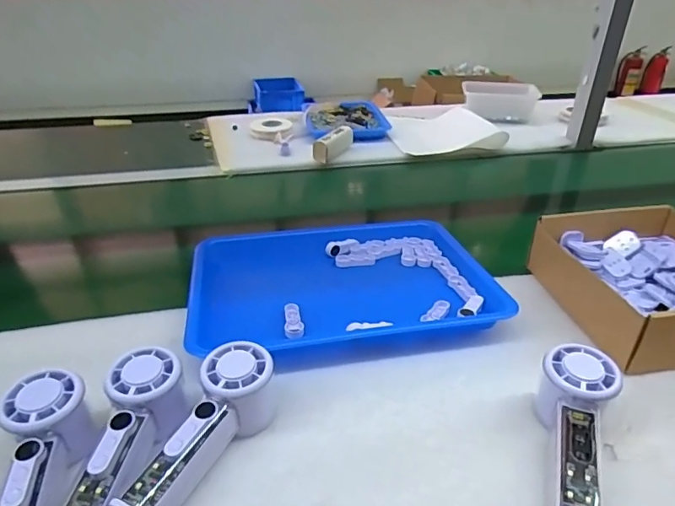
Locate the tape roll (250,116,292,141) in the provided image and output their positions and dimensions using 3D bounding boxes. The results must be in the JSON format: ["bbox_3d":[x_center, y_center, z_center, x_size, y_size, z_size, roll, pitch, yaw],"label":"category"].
[{"bbox_3d":[-0.140,-0.265,1.045,0.082,0.021,0.096,-1,32,-3],"label":"tape roll"}]

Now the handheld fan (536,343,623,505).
[{"bbox_3d":[0.178,0.141,0.378,0.054,0.057,0.150,14,34,20],"label":"handheld fan"}]

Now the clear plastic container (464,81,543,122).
[{"bbox_3d":[0.379,-0.356,1.158,0.171,0.058,0.116,4,32,6],"label":"clear plastic container"}]

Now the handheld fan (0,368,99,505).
[{"bbox_3d":[-0.206,0.155,0.344,0.054,0.057,0.149,-9,33,-14],"label":"handheld fan"}]

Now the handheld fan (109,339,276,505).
[{"bbox_3d":[-0.100,0.138,0.374,0.051,0.053,0.152,12,33,18],"label":"handheld fan"}]

